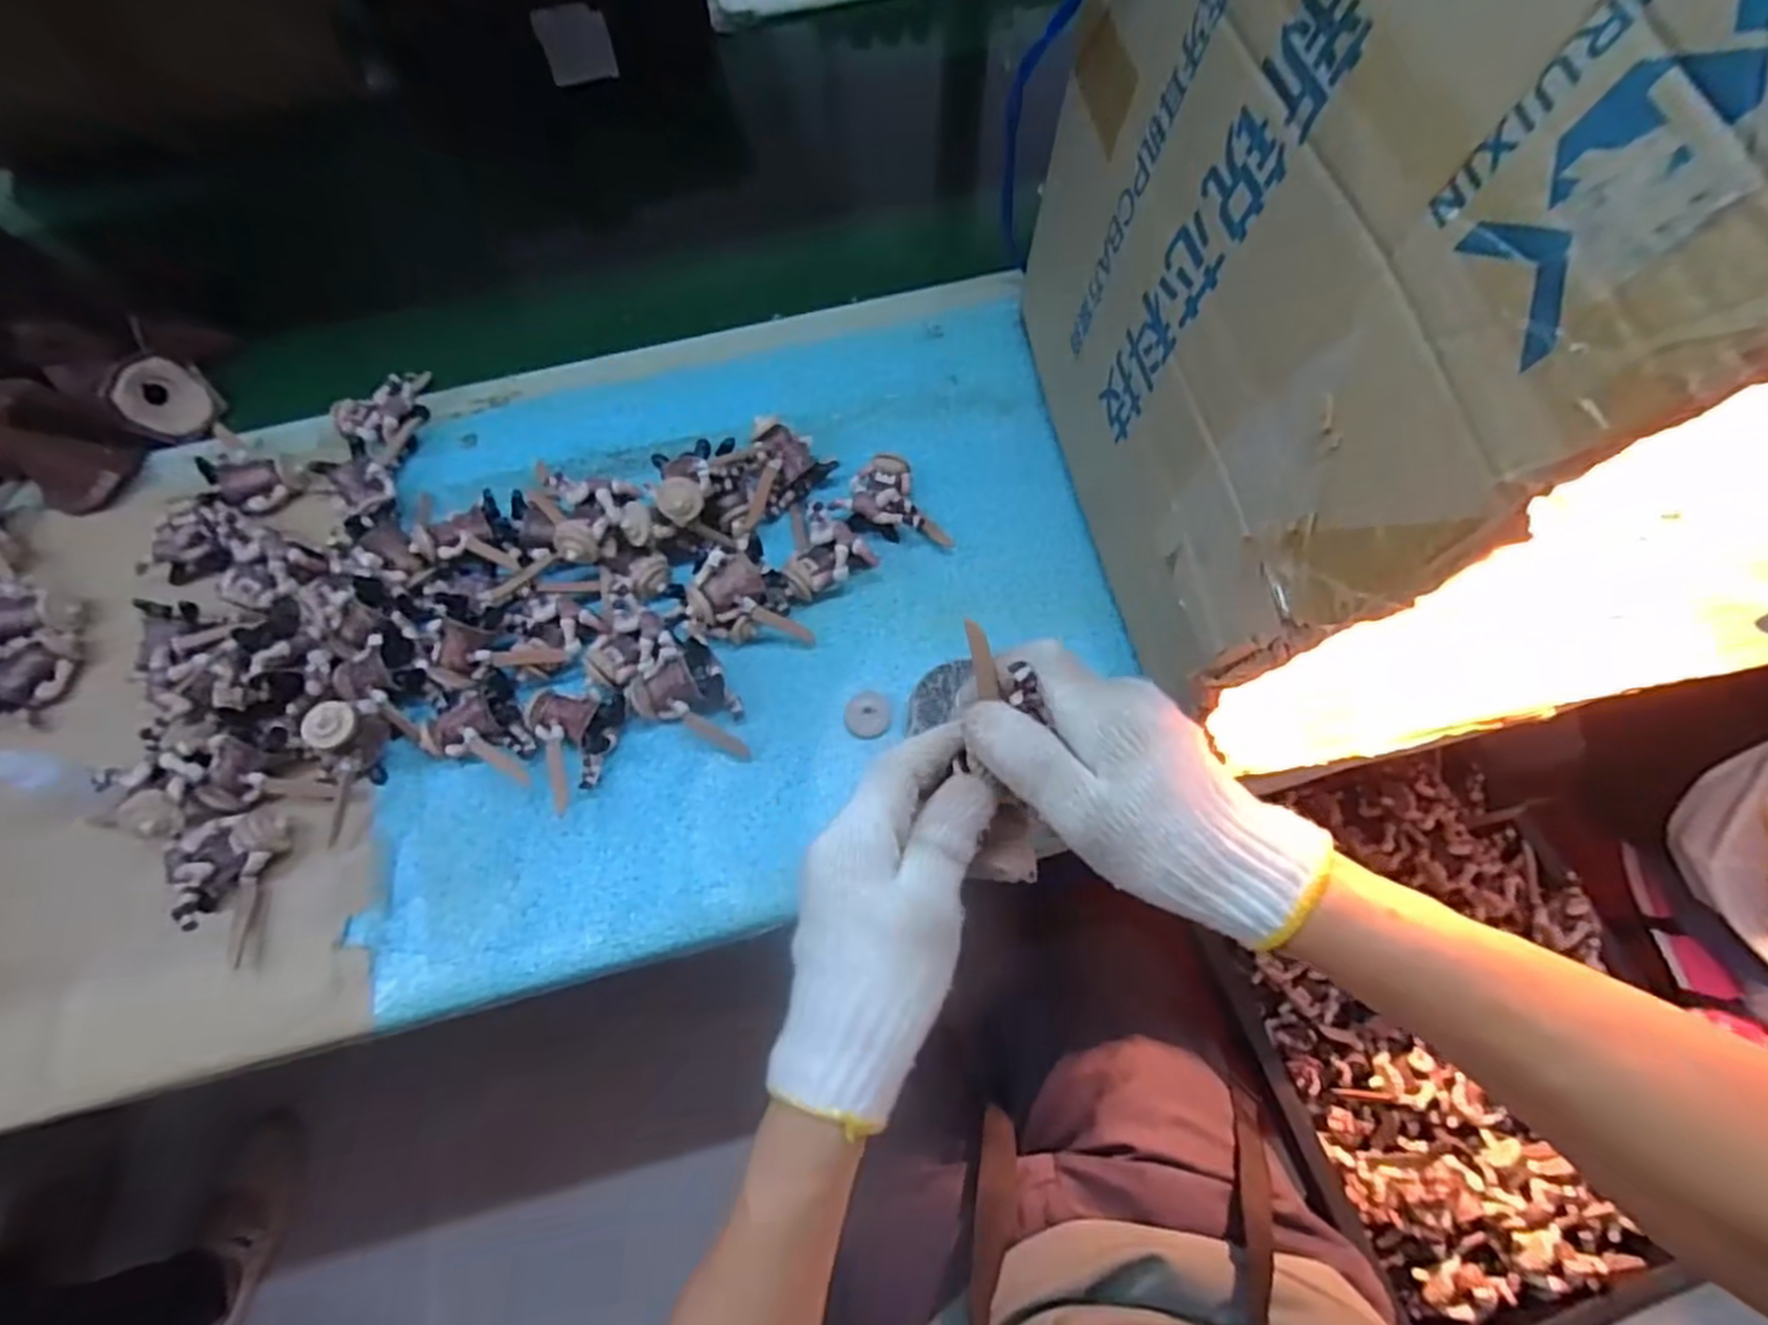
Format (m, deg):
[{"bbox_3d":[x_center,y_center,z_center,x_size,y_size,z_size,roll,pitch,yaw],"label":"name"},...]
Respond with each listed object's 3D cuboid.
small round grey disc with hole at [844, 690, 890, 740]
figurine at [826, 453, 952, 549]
[{"bbox_3d":[-0.010,0.032,0.485,0.028,0.004,0.031,-2,68,0],"label":"small round grey disc with hole"},{"bbox_3d":[0.009,-0.116,0.532,0.079,0.029,0.058,9,68,4],"label":"figurine"}]

